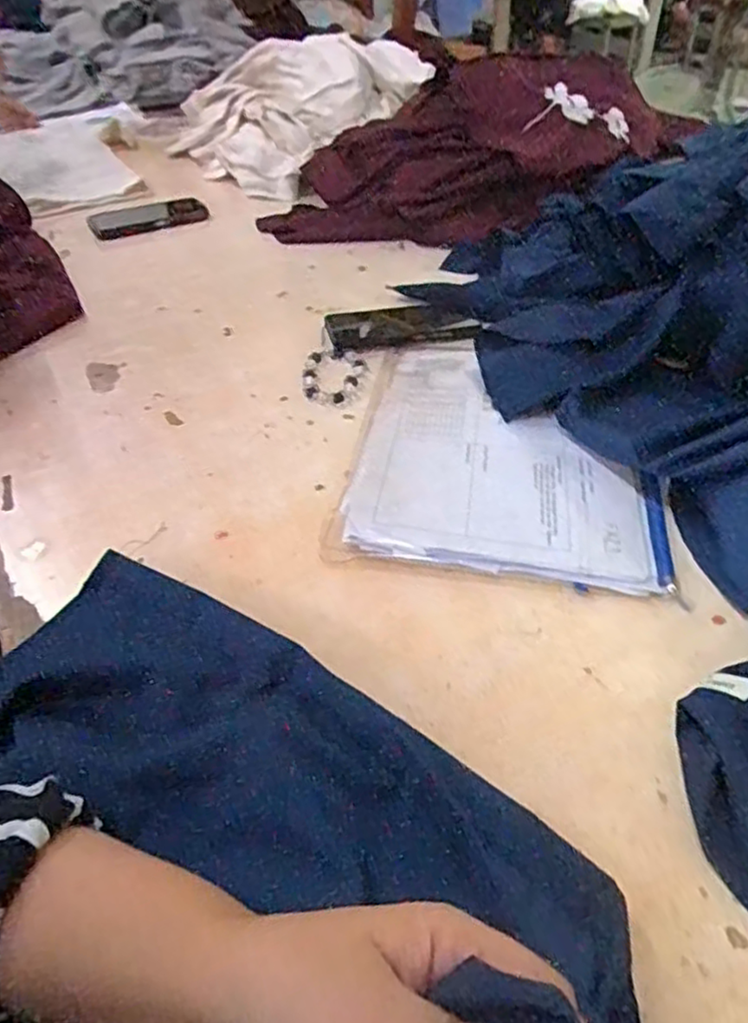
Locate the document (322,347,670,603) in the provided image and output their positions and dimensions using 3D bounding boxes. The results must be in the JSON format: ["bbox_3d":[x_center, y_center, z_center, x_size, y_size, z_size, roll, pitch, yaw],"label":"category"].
[{"bbox_3d":[0.109,-0.061,0.587,0.244,0.013,0.312,7,42,8],"label":"document"}]

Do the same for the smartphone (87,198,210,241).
[{"bbox_3d":[-0.347,-0.452,1.052,0.175,0.012,0.084,-11,56,-6],"label":"smartphone"}]

